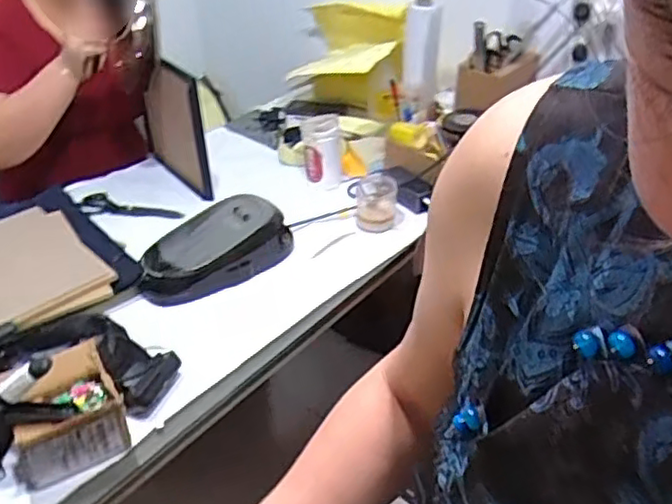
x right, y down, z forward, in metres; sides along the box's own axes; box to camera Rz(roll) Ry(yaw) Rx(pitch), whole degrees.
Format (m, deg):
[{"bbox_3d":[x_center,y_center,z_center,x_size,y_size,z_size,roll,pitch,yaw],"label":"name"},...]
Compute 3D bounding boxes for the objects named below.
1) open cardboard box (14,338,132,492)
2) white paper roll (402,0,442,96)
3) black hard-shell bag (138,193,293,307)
[{"bbox_3d":[-0.365,0.226,0.874,0.147,0.117,0.103,-22,41,-27],"label":"open cardboard box"},{"bbox_3d":[0.197,-0.472,1.509,0.076,0.204,0.077,3,36,6],"label":"white paper roll"},{"bbox_3d":[-0.231,-0.015,1.231,0.304,0.085,0.160,-27,43,-32],"label":"black hard-shell bag"}]

